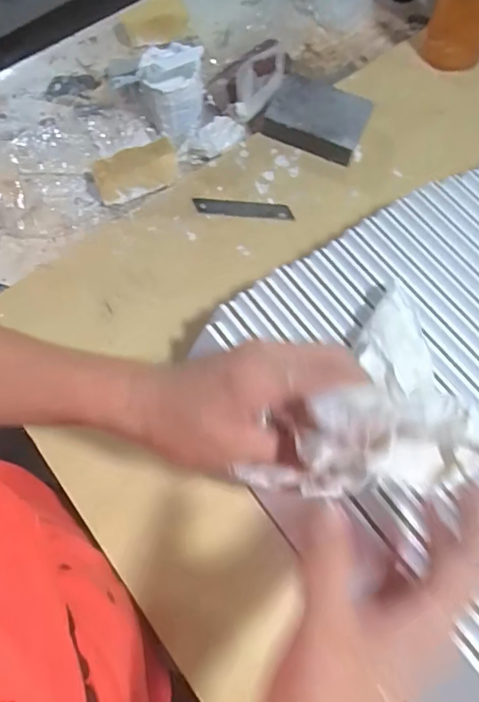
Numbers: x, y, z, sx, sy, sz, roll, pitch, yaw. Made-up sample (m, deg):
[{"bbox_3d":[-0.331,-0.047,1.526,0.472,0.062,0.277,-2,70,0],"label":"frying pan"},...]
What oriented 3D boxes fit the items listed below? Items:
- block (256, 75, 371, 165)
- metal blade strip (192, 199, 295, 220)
[{"bbox_3d":[0.082,-0.244,0.519,0.096,0.029,0.073,25,72,9],"label":"block"},{"bbox_3d":[0.004,-0.142,0.499,0.097,0.004,0.018,4,77,-1],"label":"metal blade strip"}]

